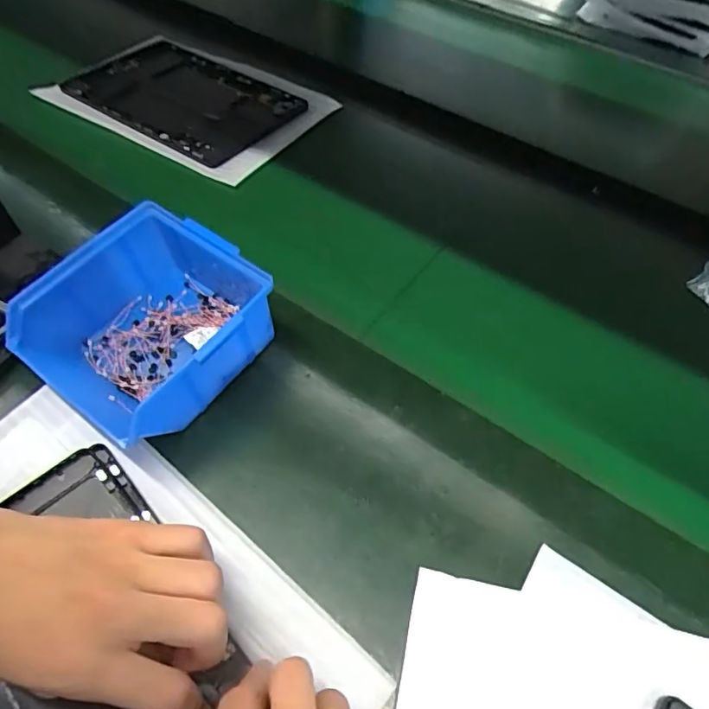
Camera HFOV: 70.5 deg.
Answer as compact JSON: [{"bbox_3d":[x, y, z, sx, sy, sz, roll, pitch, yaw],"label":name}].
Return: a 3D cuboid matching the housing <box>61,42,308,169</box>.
[{"bbox_3d":[-0.188,-0.286,0.556,0.234,0.012,0.152,27,55,14],"label":"housing"}]

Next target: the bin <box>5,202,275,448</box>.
[{"bbox_3d":[-0.136,-0.021,0.333,0.125,0.068,0.129,34,57,19],"label":"bin"}]

